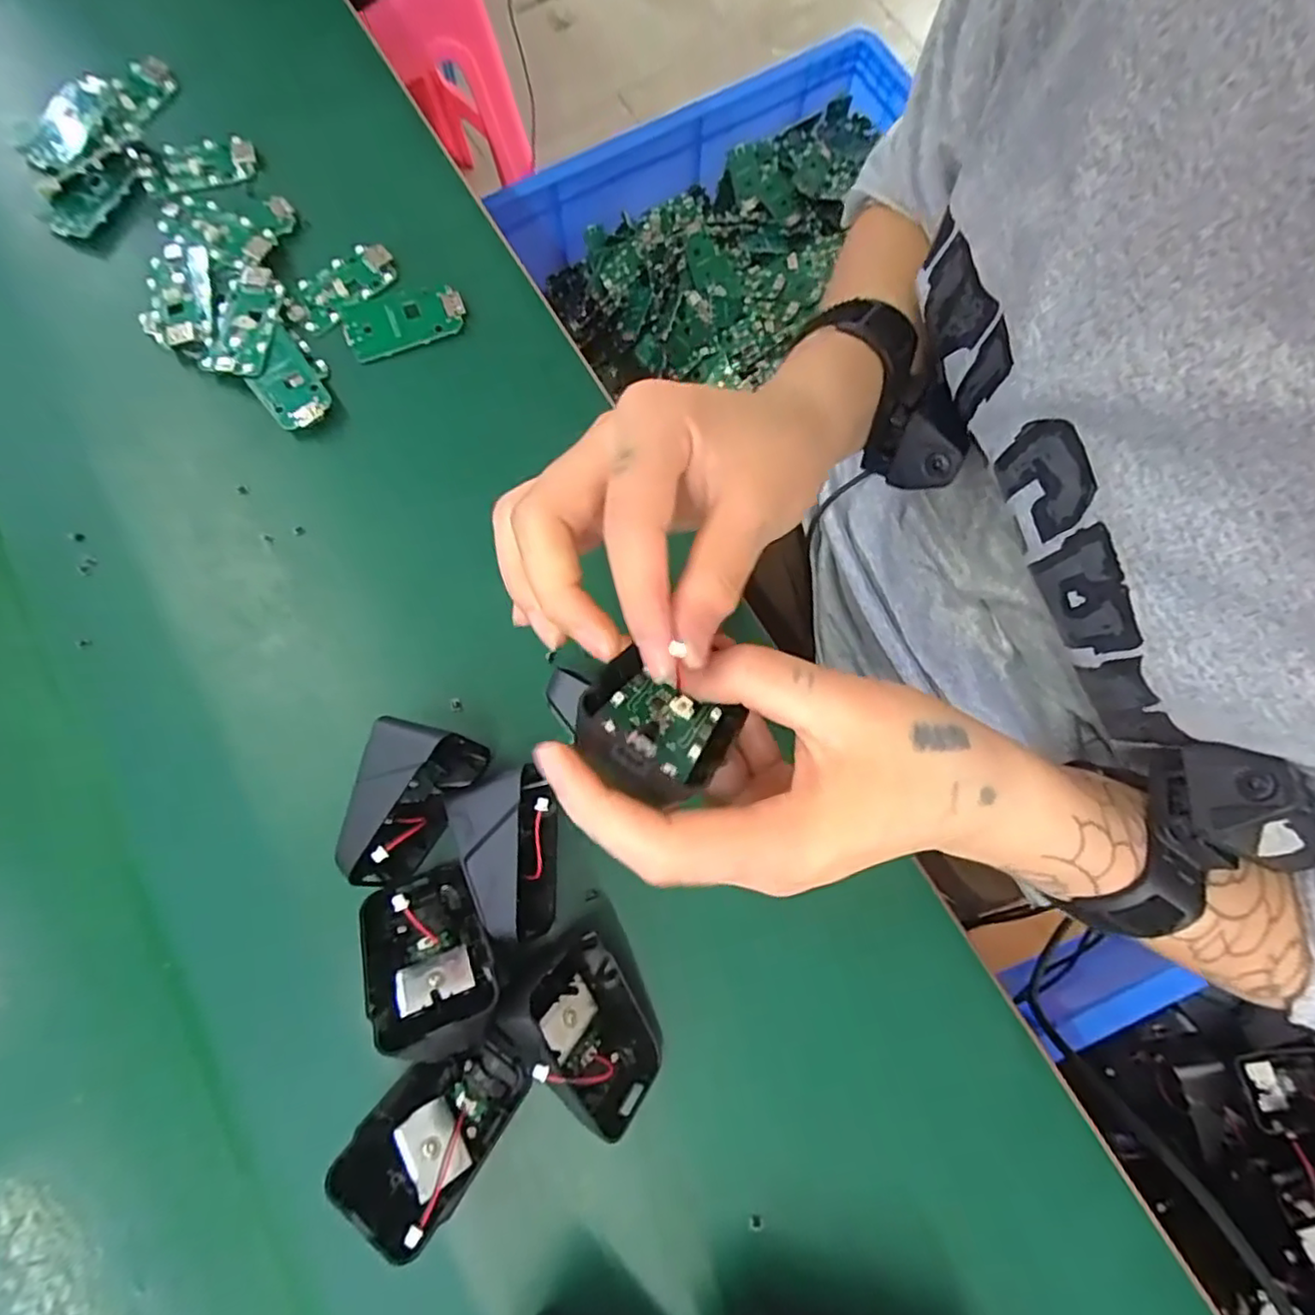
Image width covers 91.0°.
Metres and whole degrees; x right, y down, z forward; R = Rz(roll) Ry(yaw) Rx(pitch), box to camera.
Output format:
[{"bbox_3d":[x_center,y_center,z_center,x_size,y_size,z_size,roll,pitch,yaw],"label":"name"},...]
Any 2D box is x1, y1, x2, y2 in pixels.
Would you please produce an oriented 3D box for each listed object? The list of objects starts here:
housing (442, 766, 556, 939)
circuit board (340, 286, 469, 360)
[{"bbox_3d":[-0.059,0.079,0.266,0.043,0.036,0.062,-17,77,-5],"label":"housing"},{"bbox_3d":[-0.137,-0.183,0.350,0.063,0.007,0.032,-18,77,-5],"label":"circuit board"}]

